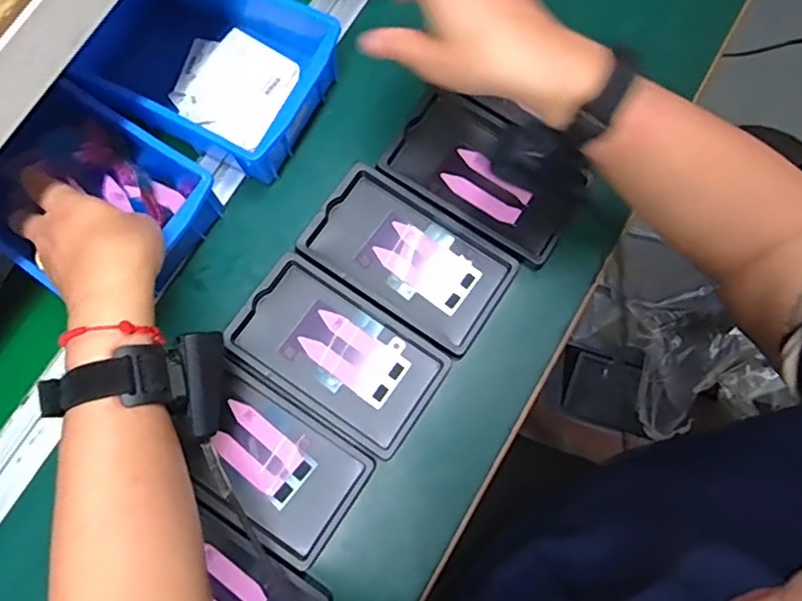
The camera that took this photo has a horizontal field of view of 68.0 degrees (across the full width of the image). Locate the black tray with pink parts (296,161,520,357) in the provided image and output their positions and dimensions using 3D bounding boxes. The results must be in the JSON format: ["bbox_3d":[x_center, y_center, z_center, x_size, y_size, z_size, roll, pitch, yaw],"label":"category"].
[{"bbox_3d":[0.007,-0.036,0.482,0.157,0.015,0.094,34,81,7],"label":"black tray with pink parts"}]

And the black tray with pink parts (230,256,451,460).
[{"bbox_3d":[-0.049,0.041,0.467,0.155,0.017,0.094,35,81,7],"label":"black tray with pink parts"}]

